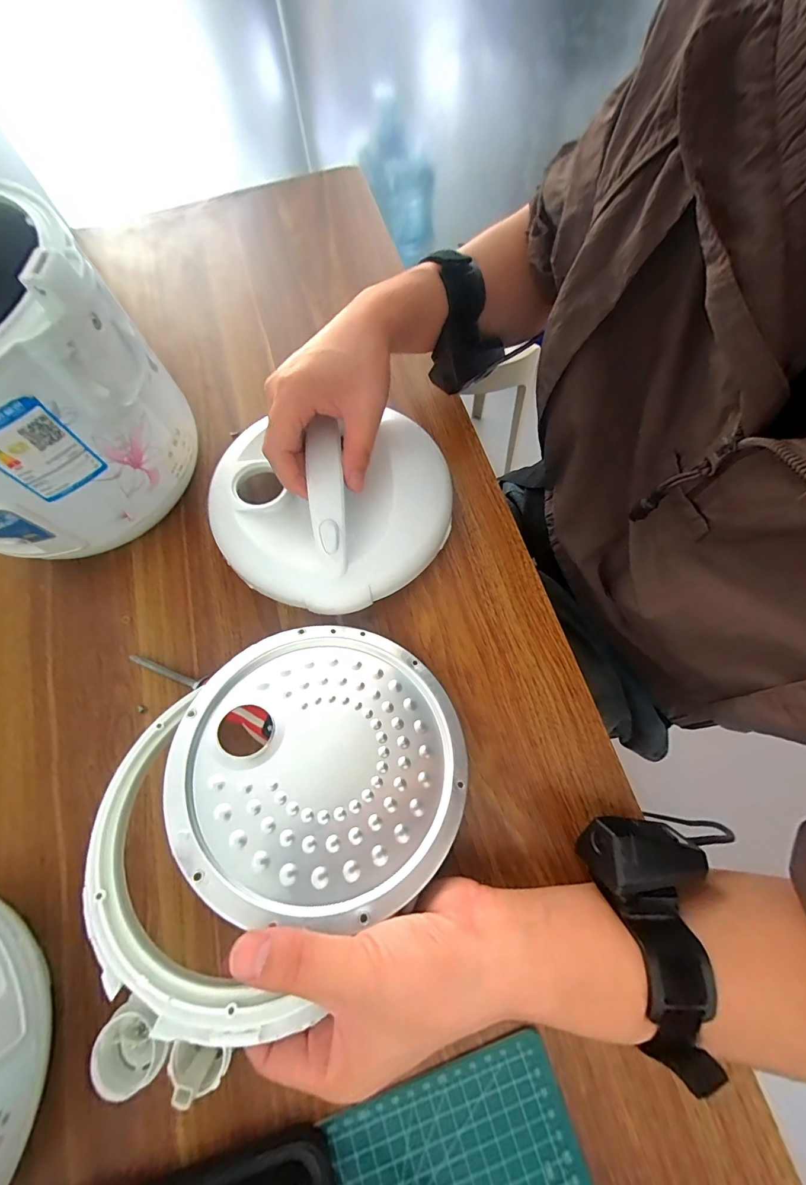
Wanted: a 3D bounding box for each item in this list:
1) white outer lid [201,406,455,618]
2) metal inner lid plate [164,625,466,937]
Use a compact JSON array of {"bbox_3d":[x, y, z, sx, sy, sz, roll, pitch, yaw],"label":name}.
[{"bbox_3d":[-0.057,-0.075,0.319,0.187,0.048,0.171,-1,71,2],"label":"white outer lid"},{"bbox_3d":[-0.049,0.102,0.261,0.174,0.010,0.171,6,53,-8],"label":"metal inner lid plate"}]

